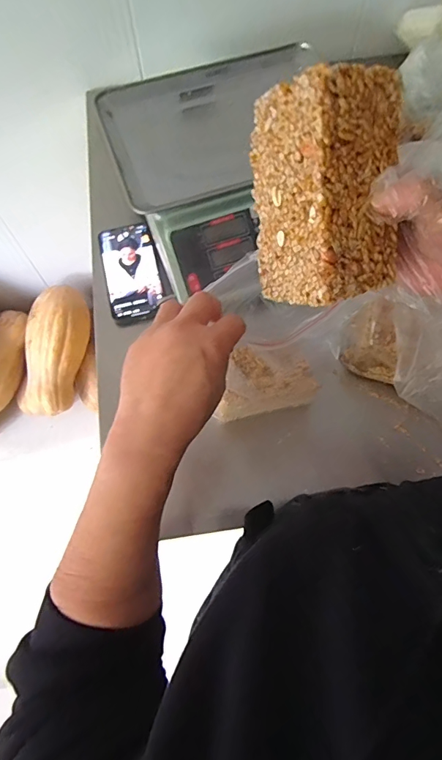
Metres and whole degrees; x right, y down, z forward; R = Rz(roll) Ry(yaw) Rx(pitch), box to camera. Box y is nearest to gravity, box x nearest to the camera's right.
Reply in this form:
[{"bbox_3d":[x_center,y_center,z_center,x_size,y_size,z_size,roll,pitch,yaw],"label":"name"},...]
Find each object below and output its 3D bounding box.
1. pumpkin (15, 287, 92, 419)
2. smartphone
[{"bbox_3d":[-0.483,-0.084,1.179,0.163,0.128,0.361,11,88,5],"label":"pumpkin"},{"bbox_3d":[-0.127,-0.161,0.606,0.082,0.007,0.164,-16,70,-5],"label":"smartphone"}]

